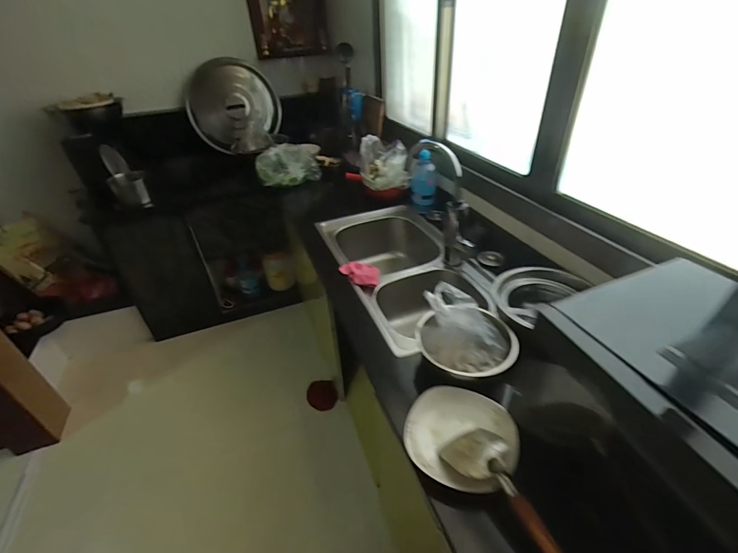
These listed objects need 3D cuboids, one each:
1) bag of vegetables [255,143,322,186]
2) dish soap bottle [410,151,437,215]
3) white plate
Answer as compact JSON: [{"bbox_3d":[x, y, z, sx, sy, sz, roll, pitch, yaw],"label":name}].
[{"bbox_3d":[-0.390,-0.560,1.748,0.328,0.149,0.179,-12,37,-11],"label":"bag of vegetables"},{"bbox_3d":[0.213,-0.358,1.386,0.097,0.214,0.070,2,36,8],"label":"dish soap bottle"},{"bbox_3d":[0.166,0.288,0.647,0.193,0.049,0.184,-2,36,2],"label":"white plate"}]

